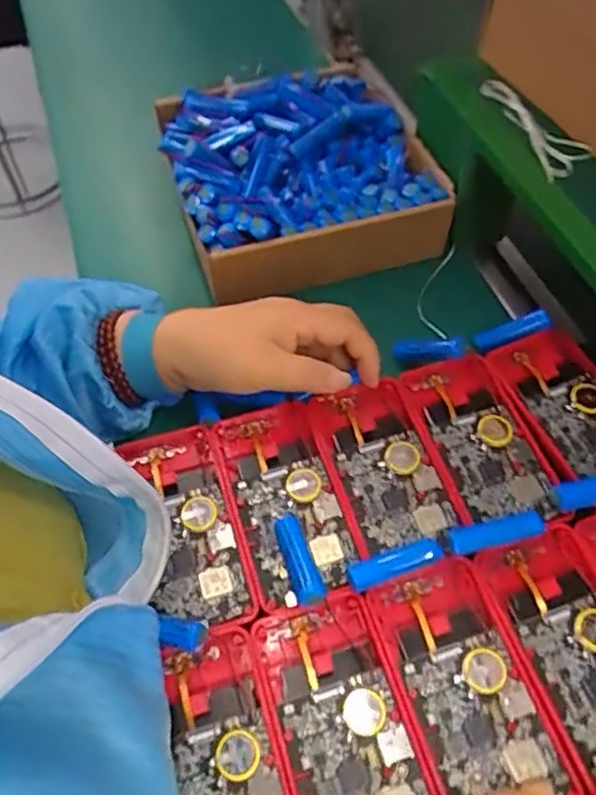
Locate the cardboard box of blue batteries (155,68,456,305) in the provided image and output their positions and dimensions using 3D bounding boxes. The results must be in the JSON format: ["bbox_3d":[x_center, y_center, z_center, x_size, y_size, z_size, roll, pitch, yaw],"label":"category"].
[{"bbox_3d":[-0.001,-0.177,0.495,0.194,0.053,0.222,-15,57,-9],"label":"cardboard box of blue batteries"}]

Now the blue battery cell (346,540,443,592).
[{"bbox_3d":[0.051,0.089,0.342,0.051,0.014,0.015,-20,58,-12],"label":"blue battery cell"}]

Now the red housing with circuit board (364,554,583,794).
[{"bbox_3d":[0.081,0.141,0.314,0.062,0.010,0.115,-15,57,-9],"label":"red housing with circuit board"}]

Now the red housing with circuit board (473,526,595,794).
[{"bbox_3d":[0.143,0.127,0.321,0.063,0.009,0.119,-17,57,-10],"label":"red housing with circuit board"}]

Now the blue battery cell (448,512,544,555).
[{"bbox_3d":[0.107,0.075,0.349,0.052,0.013,0.015,-13,57,-8],"label":"blue battery cell"}]

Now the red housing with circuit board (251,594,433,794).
[{"bbox_3d":[0.021,0.158,0.303,0.059,0.009,0.119,-14,57,-9],"label":"red housing with circuit board"}]

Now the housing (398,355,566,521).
[{"bbox_3d":[0.111,0.025,0.388,0.059,0.010,0.116,-13,57,-8],"label":"housing"}]

